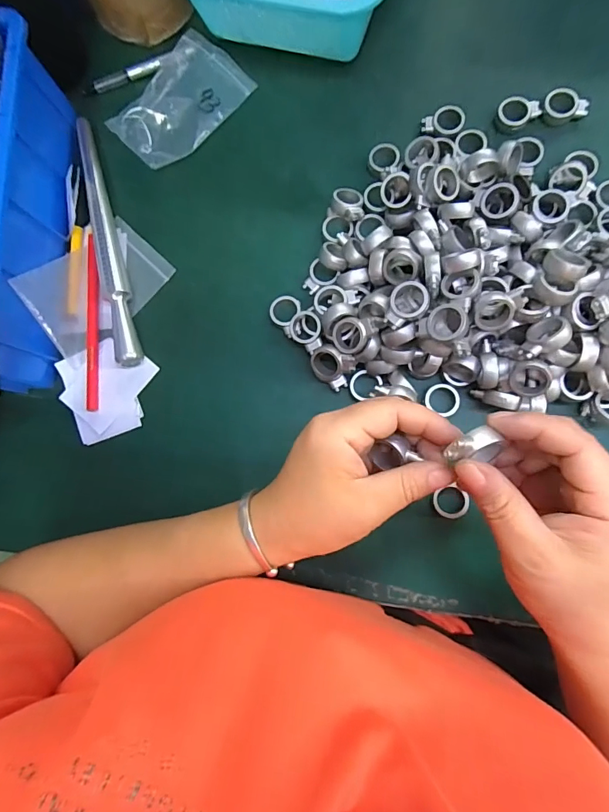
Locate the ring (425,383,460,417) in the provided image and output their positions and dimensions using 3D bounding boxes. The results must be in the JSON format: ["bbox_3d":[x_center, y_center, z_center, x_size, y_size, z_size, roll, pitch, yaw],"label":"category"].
[{"bbox_3d":[0.106,-0.006,0.320,0.025,0.005,0.023,-1,83,7],"label":"ring"}]

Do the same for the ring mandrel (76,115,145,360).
[{"bbox_3d":[-0.173,-0.145,0.366,0.018,0.020,0.229,-16,81,5],"label":"ring mandrel"}]

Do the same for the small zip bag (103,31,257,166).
[{"bbox_3d":[-0.110,-0.271,0.377,0.079,0.014,0.119,41,89,10],"label":"small zip bag"}]

